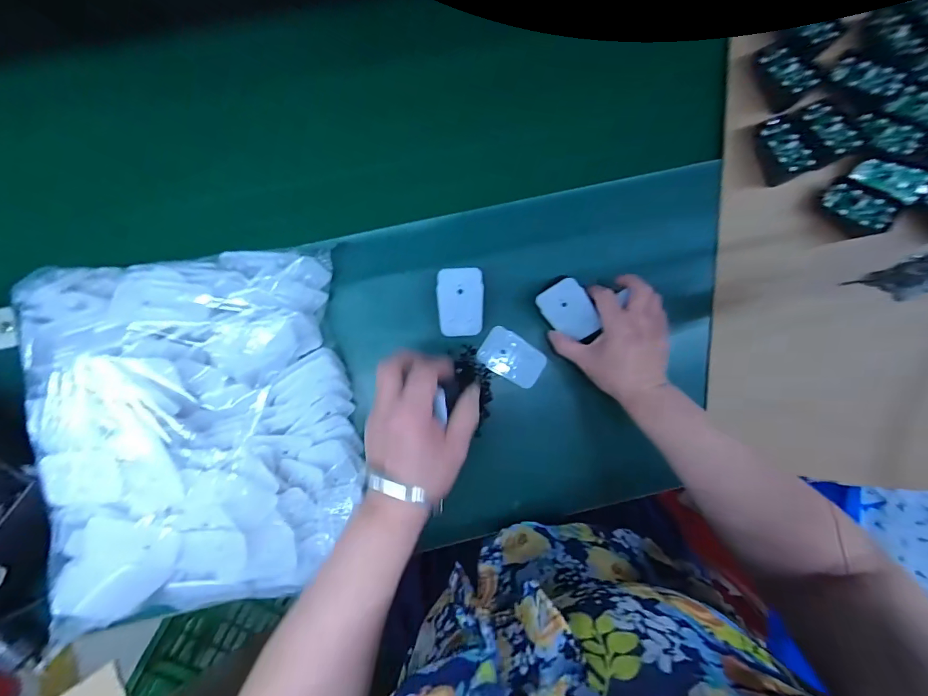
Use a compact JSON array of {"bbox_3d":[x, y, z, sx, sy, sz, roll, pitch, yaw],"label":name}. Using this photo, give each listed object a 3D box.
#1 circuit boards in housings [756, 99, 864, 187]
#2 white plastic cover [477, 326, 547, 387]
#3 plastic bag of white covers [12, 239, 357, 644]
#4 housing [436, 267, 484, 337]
[{"bbox_3d":[0.363,-0.222,0.447,0.093,0.020,0.067,-19,88,-1],"label":"circuit boards in housings"},{"bbox_3d":[0.053,0.010,0.463,0.070,0.004,0.046,31,82,0],"label":"white plastic cover"},{"bbox_3d":[-0.237,0.083,0.389,0.265,0.069,0.327,-8,100,-19],"label":"plastic bag of white covers"},{"bbox_3d":[-0.003,-0.046,0.429,0.046,0.006,0.068,-3,102,1],"label":"housing"}]

